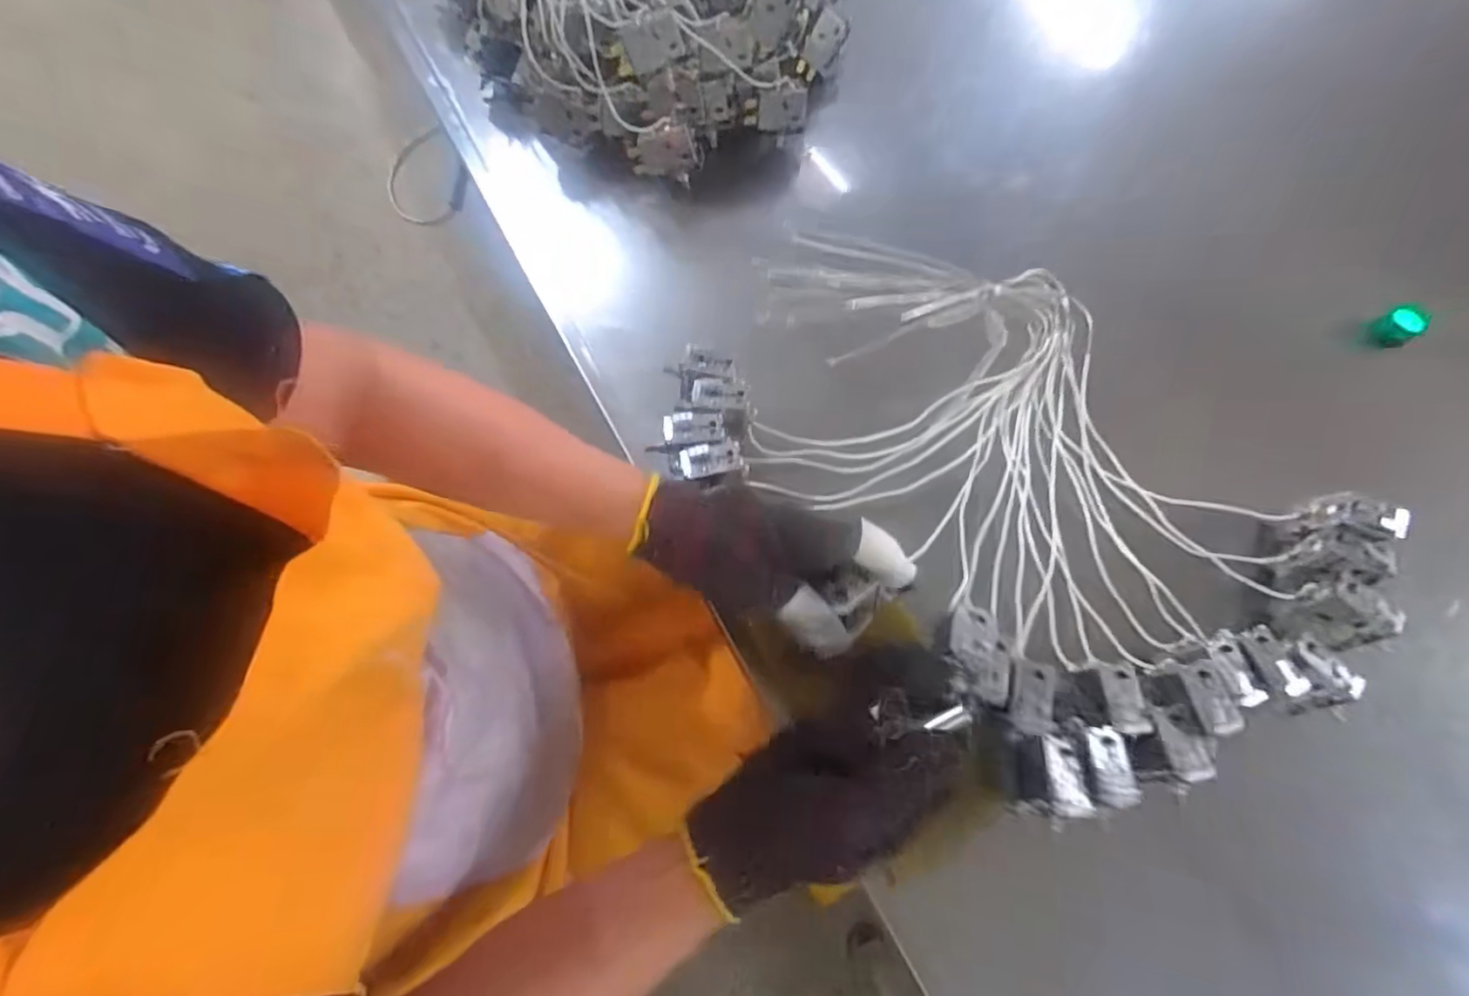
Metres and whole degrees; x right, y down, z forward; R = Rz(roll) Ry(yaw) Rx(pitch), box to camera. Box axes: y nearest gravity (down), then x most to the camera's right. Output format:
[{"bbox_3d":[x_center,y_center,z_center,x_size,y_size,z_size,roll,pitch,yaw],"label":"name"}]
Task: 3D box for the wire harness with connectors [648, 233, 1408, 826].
[{"bbox_3d":[0.180,0.014,0.423,0.413,0.100,0.304,39,72,13],"label":"wire harness with connectors"}]

